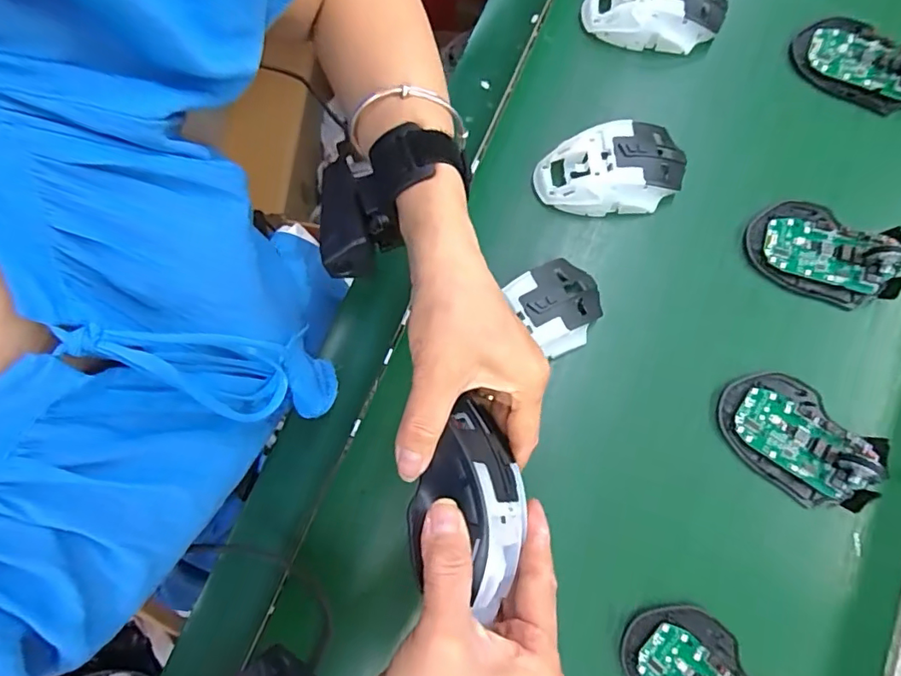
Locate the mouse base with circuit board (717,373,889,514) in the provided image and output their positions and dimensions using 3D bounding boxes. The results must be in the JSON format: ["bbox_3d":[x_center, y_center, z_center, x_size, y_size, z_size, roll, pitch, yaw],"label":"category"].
[{"bbox_3d":[0.256,0.072,0.376,0.113,0.028,0.075,37,80,9],"label":"mouse base with circuit board"}]

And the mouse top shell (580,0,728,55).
[{"bbox_3d":[0.175,-0.284,0.444,0.118,0.038,0.065,6,77,2],"label":"mouse top shell"}]

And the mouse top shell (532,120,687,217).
[{"bbox_3d":[0.128,-0.134,0.417,0.115,0.038,0.065,-10,77,-1],"label":"mouse top shell"}]

